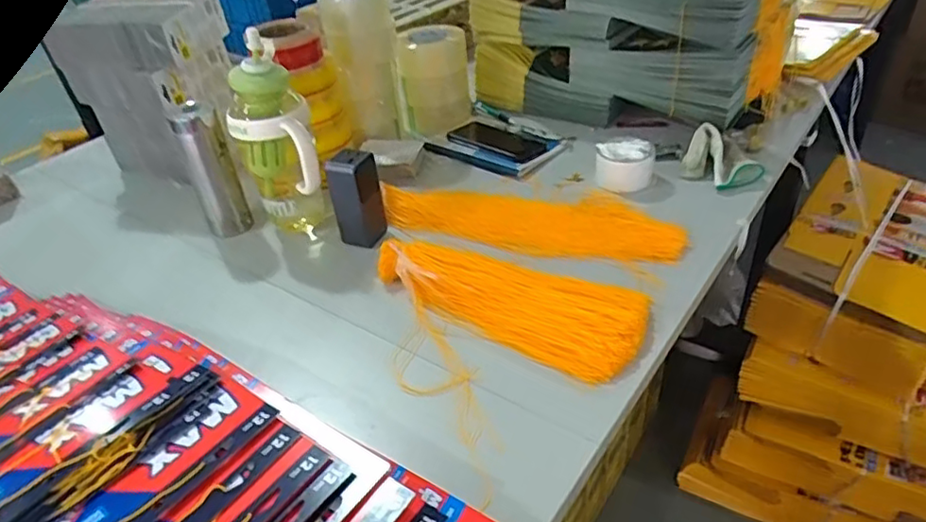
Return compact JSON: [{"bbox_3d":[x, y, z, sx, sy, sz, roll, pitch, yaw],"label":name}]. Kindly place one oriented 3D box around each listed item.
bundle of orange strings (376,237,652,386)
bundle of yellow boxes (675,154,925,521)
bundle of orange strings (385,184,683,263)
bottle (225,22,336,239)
[{"bbox_3d":[0.054,0.030,0.728,0.323,0.038,0.140,21,45,30],"label":"bundle of orange strings"},{"bbox_3d":[0.797,0.193,1.219,0.510,0.515,0.550,17,44,27],"label":"bundle of yellow boxes"},{"bbox_3d":[0.086,-0.068,0.865,0.417,0.010,0.143,6,40,15],"label":"bundle of orange strings"},{"bbox_3d":[-0.242,-0.141,0.819,0.098,0.242,0.114,-16,39,-12],"label":"bottle"}]

